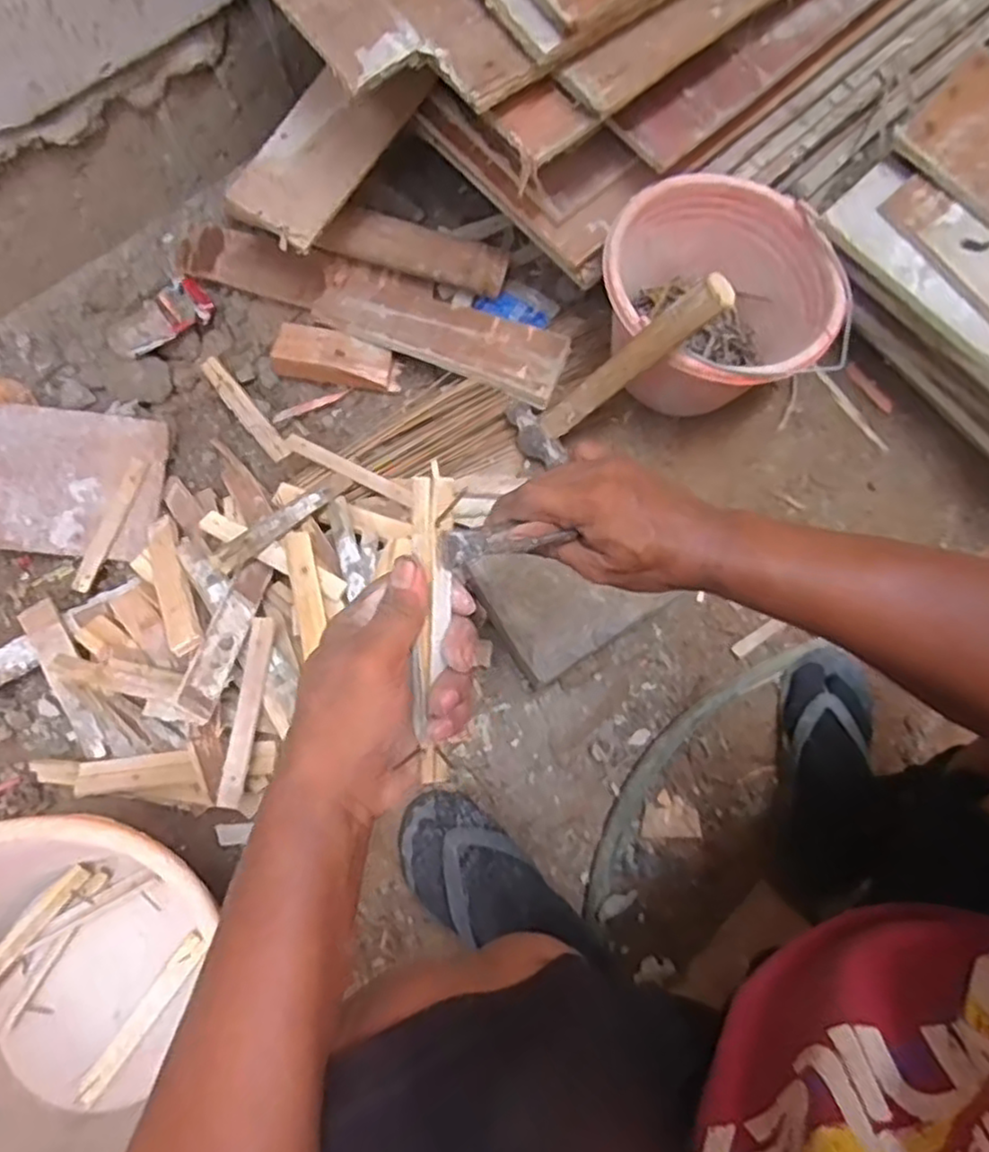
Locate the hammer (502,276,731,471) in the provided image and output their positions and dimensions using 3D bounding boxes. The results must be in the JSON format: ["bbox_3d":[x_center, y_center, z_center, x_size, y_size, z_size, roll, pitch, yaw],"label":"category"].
[{"bbox_3d":[0.116,-0.202,0.722,0.036,0.296,0.075,-1,72,-36],"label":"hammer"}]

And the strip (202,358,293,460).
[{"bbox_3d":[-0.297,-0.199,0.844,0.026,0.008,0.161,-39,79,-10],"label":"strip"}]

